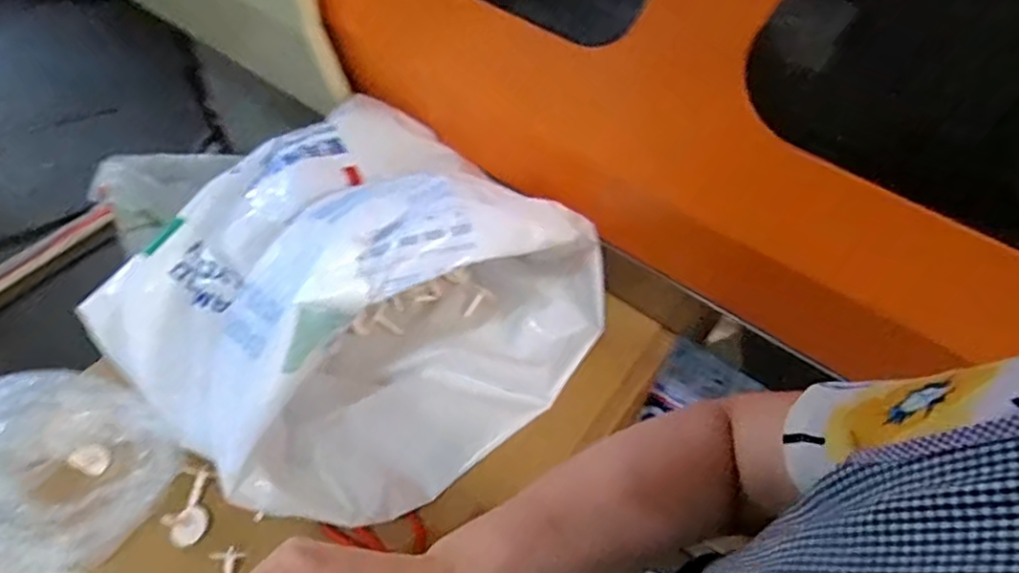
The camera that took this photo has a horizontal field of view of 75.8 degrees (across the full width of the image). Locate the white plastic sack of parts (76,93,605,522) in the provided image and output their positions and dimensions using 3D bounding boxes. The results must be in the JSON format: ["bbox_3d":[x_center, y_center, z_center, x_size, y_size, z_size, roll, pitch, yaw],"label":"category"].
[{"bbox_3d":[-0.149,-0.001,0.665,0.376,0.233,0.414,38,60,21],"label":"white plastic sack of parts"}]

